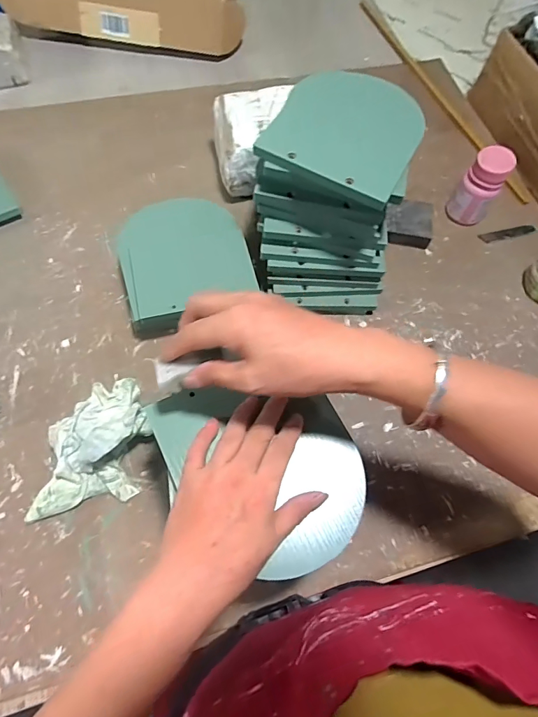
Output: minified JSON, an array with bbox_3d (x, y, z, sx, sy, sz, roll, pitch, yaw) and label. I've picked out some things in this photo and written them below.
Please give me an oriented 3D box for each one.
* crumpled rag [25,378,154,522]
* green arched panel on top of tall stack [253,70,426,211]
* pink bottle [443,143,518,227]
[{"bbox_3d":[-0.194,0.093,0.439,0.134,0.073,0.118,-10,66,-8],"label":"crumpled rag"},{"bbox_3d":[0.080,-0.234,0.424,0.141,0.012,0.128,29,76,7],"label":"green arched panel on top of tall stack"},{"bbox_3d":[0.309,-0.251,0.604,0.059,0.107,0.050,29,67,10],"label":"pink bottle"}]

